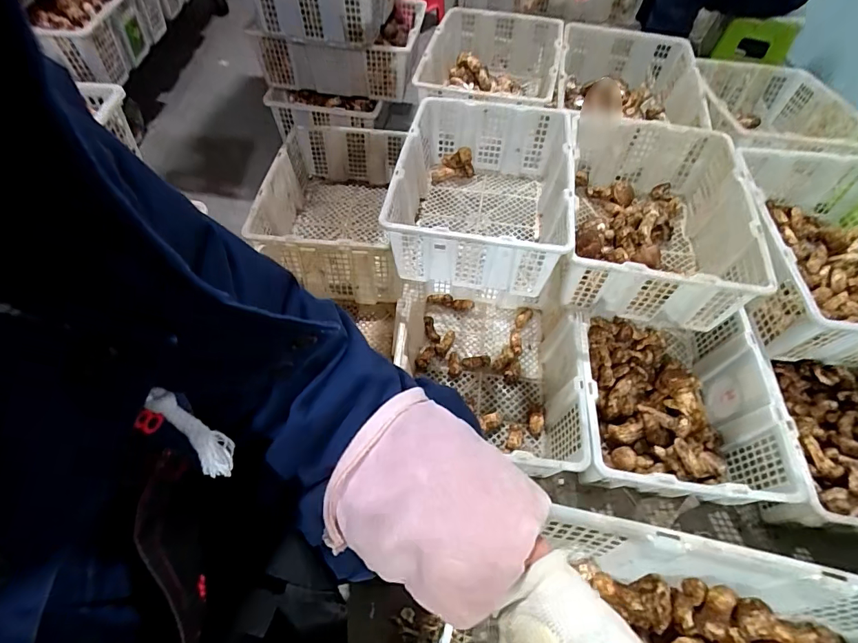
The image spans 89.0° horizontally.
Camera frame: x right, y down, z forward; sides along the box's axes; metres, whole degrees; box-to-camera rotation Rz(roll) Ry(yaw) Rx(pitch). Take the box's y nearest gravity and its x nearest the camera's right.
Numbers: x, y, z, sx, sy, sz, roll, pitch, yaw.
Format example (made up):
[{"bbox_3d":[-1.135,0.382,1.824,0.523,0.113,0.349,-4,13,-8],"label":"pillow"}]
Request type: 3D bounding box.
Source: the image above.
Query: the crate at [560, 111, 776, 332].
[{"bbox_3d":[0.466,-0.222,0.942,0.360,0.171,0.513,11,56,4],"label":"crate"}]

